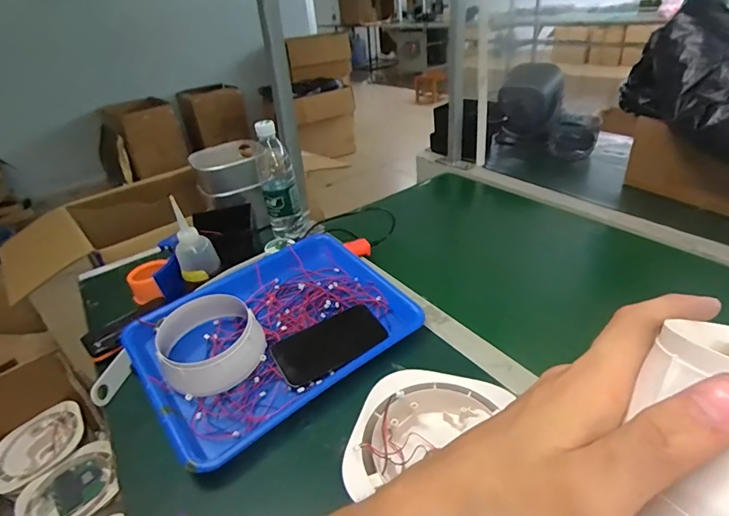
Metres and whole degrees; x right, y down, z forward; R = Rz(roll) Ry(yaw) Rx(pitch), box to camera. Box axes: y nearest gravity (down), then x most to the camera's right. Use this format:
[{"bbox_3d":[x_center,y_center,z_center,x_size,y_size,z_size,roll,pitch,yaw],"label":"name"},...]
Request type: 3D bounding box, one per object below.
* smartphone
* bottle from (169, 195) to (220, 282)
[{"bbox_3d":[-0.043,0.111,0.561,0.144,0.015,0.084,-23,36,-25],"label":"smartphone"},{"bbox_3d":[-0.273,-0.019,0.680,0.055,0.125,0.043,2,33,13],"label":"bottle"}]

